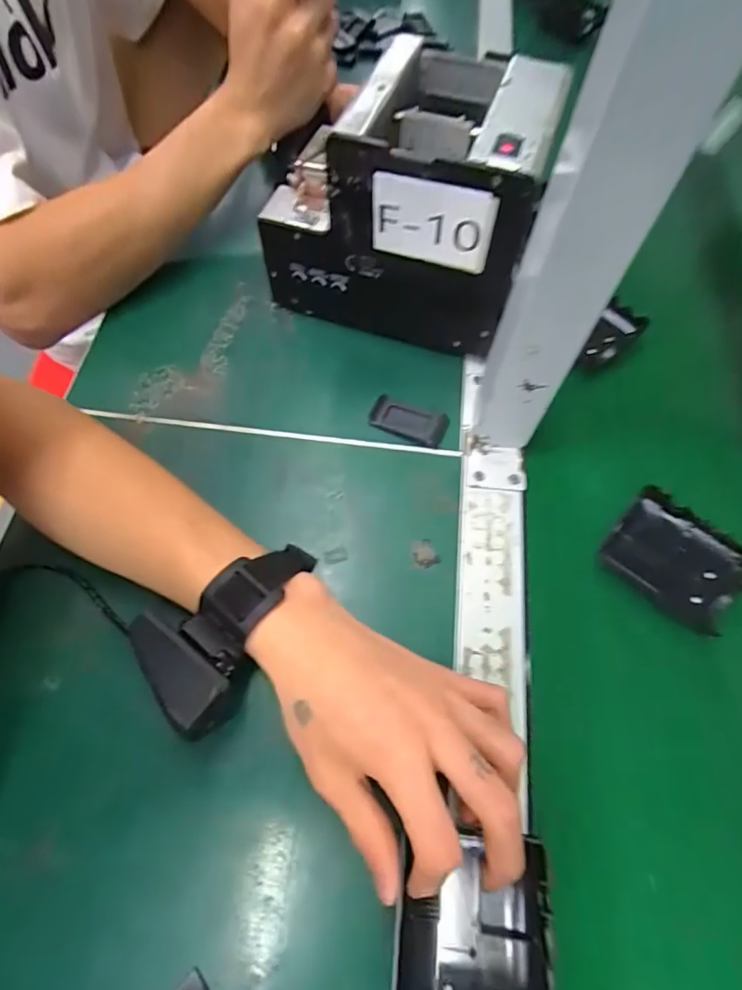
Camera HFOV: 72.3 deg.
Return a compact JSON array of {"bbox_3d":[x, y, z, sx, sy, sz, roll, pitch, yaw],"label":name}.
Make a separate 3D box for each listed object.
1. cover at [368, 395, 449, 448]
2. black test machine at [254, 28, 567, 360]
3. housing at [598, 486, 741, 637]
[{"bbox_3d":[0.027,-0.055,0.376,0.057,0.007,0.027,23,65,10],"label":"cover"},{"bbox_3d":[0.027,-0.219,0.379,0.180,0.150,0.135,19,65,8],"label":"black test machine"},{"bbox_3d":[0.196,0.040,0.326,0.081,0.022,0.063,39,69,17],"label":"housing"}]

